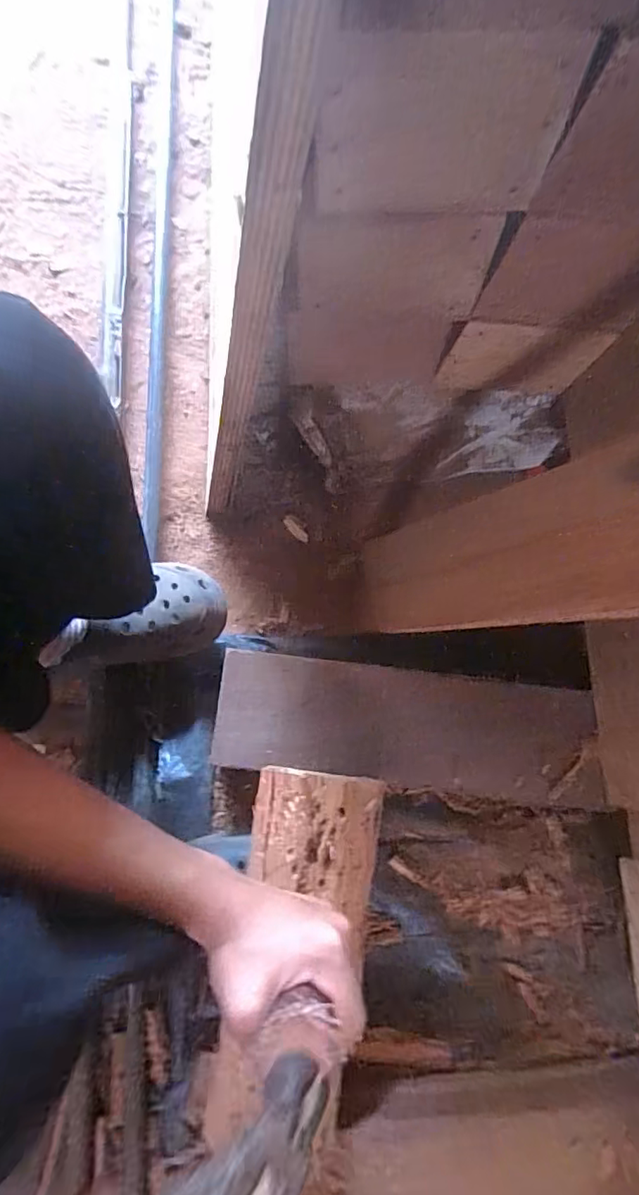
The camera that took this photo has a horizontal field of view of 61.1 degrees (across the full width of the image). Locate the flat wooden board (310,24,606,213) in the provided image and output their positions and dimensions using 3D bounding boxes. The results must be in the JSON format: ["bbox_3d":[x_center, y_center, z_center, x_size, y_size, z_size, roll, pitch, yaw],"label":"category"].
[{"bbox_3d":[0.074,-0.284,0.335,0.149,0.104,0.015,0,78,-4],"label":"flat wooden board"}]

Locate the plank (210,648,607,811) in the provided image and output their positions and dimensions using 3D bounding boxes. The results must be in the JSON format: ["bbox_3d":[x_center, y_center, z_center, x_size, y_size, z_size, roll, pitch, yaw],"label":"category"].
[{"bbox_3d":[0.088,0.129,0.535,0.373,0.020,0.112,7,77,-3],"label":"plank"}]

